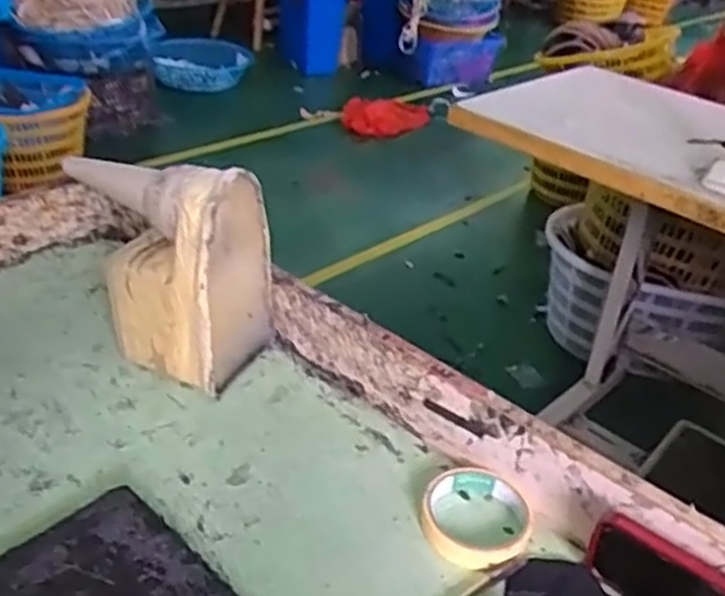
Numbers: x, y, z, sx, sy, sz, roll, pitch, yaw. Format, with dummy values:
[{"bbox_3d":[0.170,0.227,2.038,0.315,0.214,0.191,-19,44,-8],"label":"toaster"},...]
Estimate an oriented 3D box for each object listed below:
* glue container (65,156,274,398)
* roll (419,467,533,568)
[{"bbox_3d":[-0.180,-0.042,0.738,0.191,0.196,0.115,25,37,27],"label":"glue container"},{"bbox_3d":[0.090,0.171,0.613,0.087,0.018,0.082,4,32,-3],"label":"roll"}]

